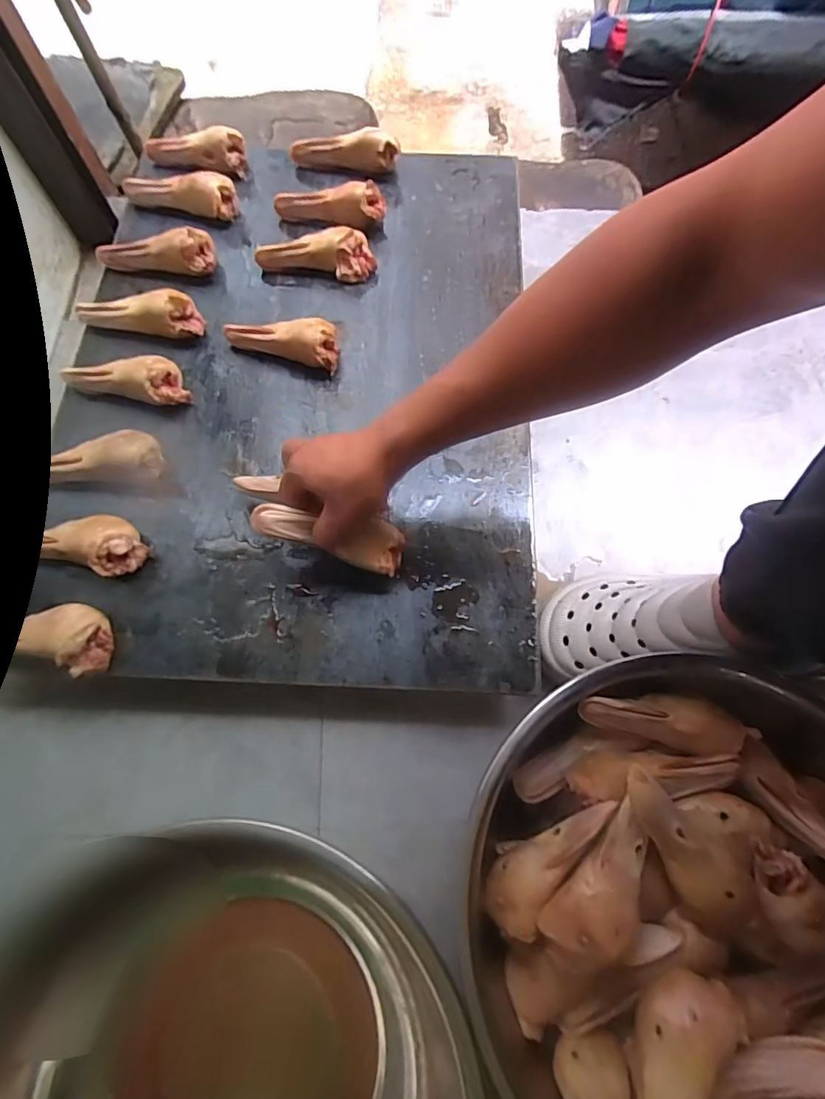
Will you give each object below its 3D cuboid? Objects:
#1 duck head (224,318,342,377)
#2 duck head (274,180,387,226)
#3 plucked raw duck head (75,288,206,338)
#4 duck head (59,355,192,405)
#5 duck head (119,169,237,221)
[{"bbox_3d":[-0.140,-0.231,0.552,0.135,0.039,0.045,18,71,7],"label":"duck head"},{"bbox_3d":[-0.100,-0.410,0.611,0.132,0.048,0.030,6,70,2],"label":"duck head"},{"bbox_3d":[-0.295,-0.256,0.552,0.131,0.049,0.032,11,70,4],"label":"plucked raw duck head"},{"bbox_3d":[-0.294,-0.181,0.530,0.126,0.045,0.048,11,70,4],"label":"duck head"},{"bbox_3d":[-0.280,-0.434,0.621,0.137,0.047,0.038,11,70,4],"label":"duck head"}]

